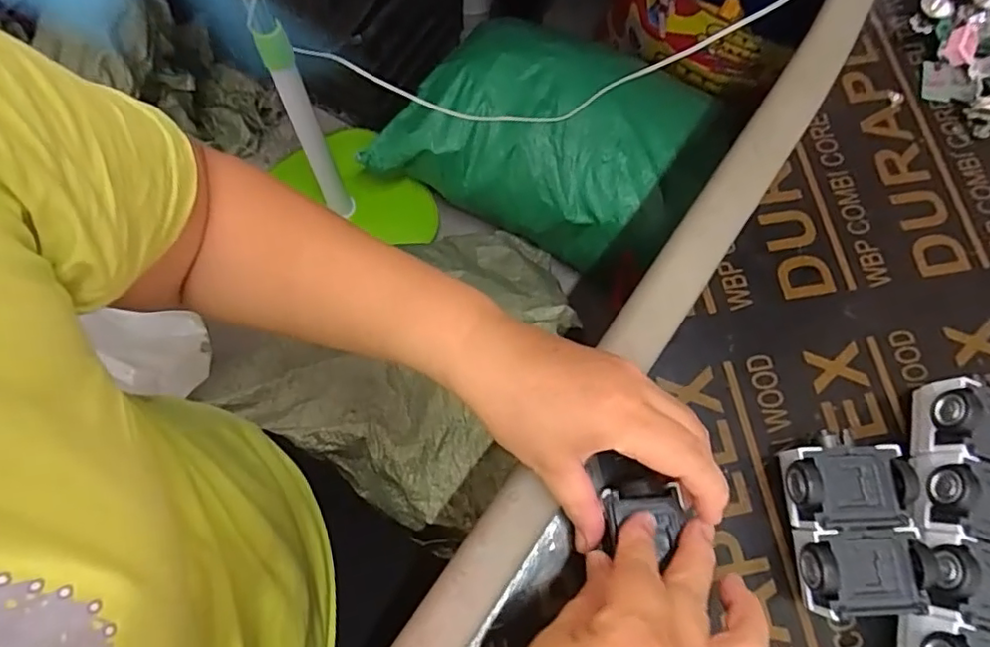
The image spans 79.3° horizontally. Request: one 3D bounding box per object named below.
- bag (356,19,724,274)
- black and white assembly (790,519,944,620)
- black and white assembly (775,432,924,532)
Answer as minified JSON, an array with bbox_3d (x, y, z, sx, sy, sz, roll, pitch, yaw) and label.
[{"bbox_3d":[0.070,-0.310,1.021,0.430,0.196,0.338,29,74,7],"label":"bag"},{"bbox_3d":[0.197,0.136,0.332,0.067,0.043,0.044,-2,73,-3],"label":"black and white assembly"},{"bbox_3d":[0.195,0.091,0.345,0.068,0.043,0.051,-4,73,-3],"label":"black and white assembly"}]

